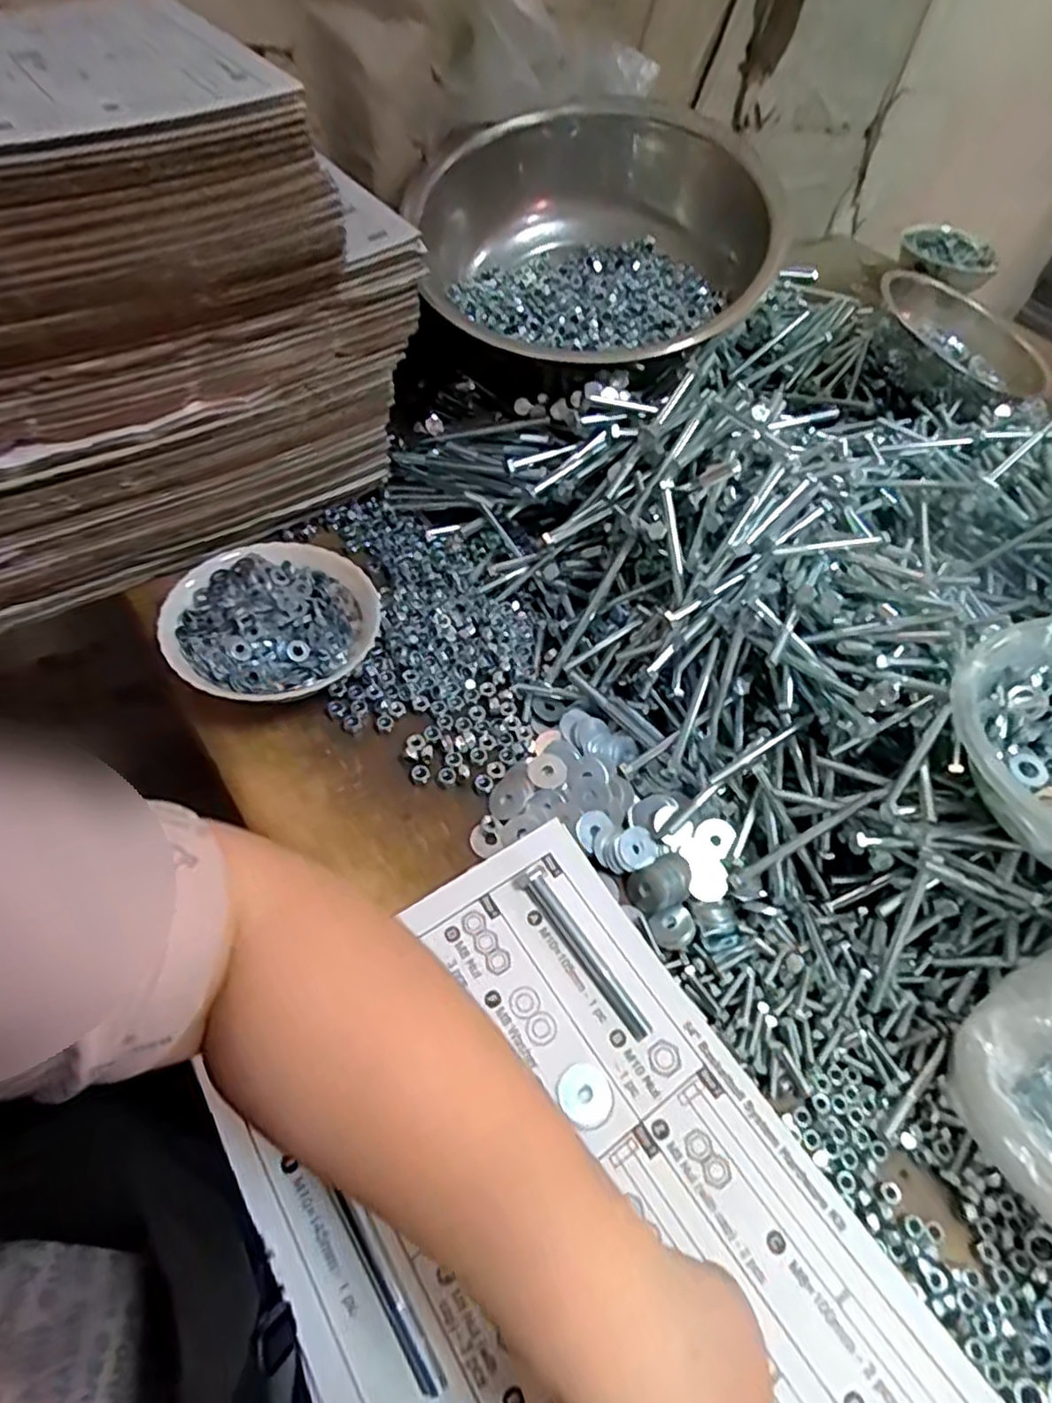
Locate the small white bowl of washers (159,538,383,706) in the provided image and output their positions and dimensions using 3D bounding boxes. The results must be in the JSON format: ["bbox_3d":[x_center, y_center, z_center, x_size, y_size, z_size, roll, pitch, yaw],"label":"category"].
[{"bbox_3d":[-0.182,-0.050,0.514,0.137,0.052,0.148,19,54,8],"label":"small white bowl of washers"}]

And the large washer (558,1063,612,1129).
[{"bbox_3d":[0.031,0.206,0.365,0.027,0.004,0.029,3,53,-4],"label":"large washer"}]

